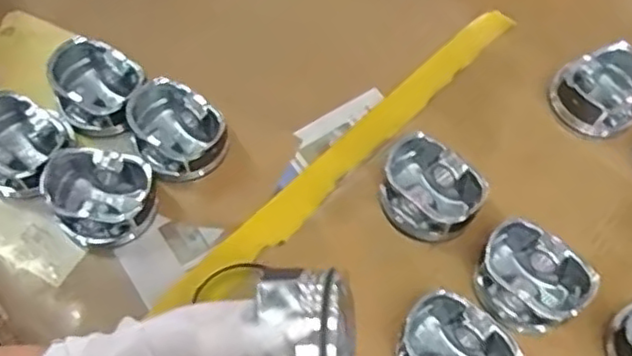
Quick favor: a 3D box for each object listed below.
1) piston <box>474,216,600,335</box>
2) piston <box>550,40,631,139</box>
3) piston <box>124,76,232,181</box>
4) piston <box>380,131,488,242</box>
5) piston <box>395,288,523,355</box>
[{"bbox_3d":[0.171,0.082,0.525,0.072,0.045,0.084,-37,70,-20],"label":"piston"},{"bbox_3d":[0.273,-0.082,0.619,0.076,0.056,0.070,1,62,-2],"label":"piston"},{"bbox_3d":[-0.125,-0.041,0.589,0.076,0.051,0.092,-31,68,-18],"label":"piston"},{"bbox_3d":[0.097,0.012,0.564,0.076,0.047,0.088,-37,70,-20],"label":"piston"},{"bbox_3d":[0.104,0.135,0.492,0.084,0.043,0.075,36,66,15],"label":"piston"}]

